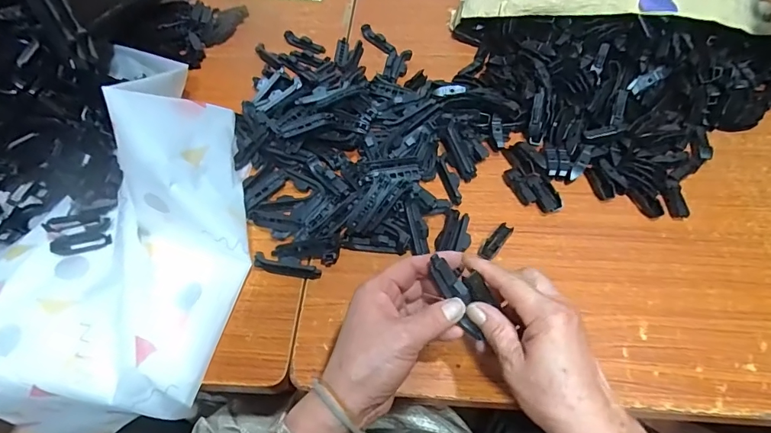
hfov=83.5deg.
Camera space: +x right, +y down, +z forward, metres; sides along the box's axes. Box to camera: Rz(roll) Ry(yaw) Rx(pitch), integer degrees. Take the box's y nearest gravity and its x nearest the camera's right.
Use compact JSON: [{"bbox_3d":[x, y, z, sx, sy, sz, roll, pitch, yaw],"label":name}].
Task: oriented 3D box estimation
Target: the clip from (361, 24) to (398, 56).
[{"bbox_3d":[-0.009,-0.281,0.685,0.020,0.014,0.081,-38,62,-21],"label":"clip"}]

